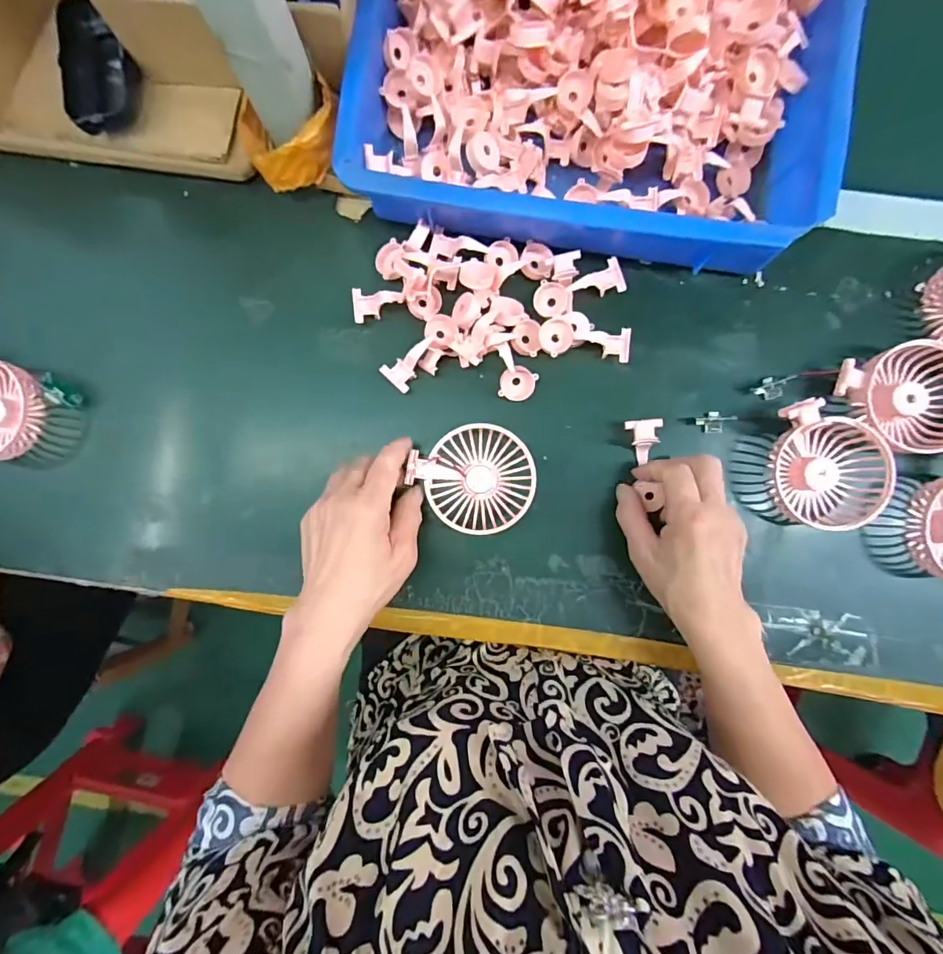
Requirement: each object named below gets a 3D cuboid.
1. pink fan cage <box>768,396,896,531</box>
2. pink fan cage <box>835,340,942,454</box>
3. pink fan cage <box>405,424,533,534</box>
[{"bbox_3d":[0.294,-0.008,0.391,0.091,0.035,0.096,15,87,2],"label":"pink fan cage"},{"bbox_3d":[0.357,-0.073,0.385,0.105,0.036,0.080,28,87,2],"label":"pink fan cage"},{"bbox_3d":[0.007,0.003,0.395,0.090,0.025,0.088,0,86,1],"label":"pink fan cage"}]

